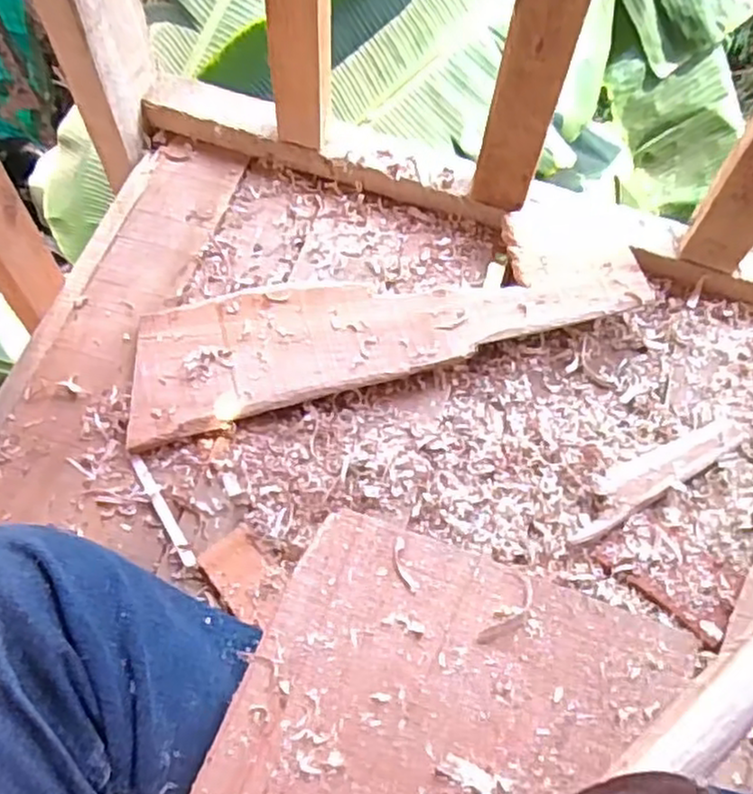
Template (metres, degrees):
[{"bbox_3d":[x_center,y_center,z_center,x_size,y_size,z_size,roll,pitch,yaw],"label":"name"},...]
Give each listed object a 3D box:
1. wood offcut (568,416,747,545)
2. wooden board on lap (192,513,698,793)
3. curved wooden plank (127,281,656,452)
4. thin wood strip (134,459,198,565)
[{"bbox_3d":[0.231,0.062,0.591,0.178,0.019,0.037,-27,67,-15],"label":"wood offcut"},{"bbox_3d":[0.010,0.217,0.292,0.200,0.008,0.313,17,64,7],"label":"wooden board on lap"},{"bbox_3d":[0.001,-0.068,0.631,0.435,0.031,0.113,-14,64,-9],"label":"curved wooden plank"},{"bbox_3d":[-0.171,0.090,0.572,0.010,0.006,0.106,-29,67,-15],"label":"thin wood strip"}]

